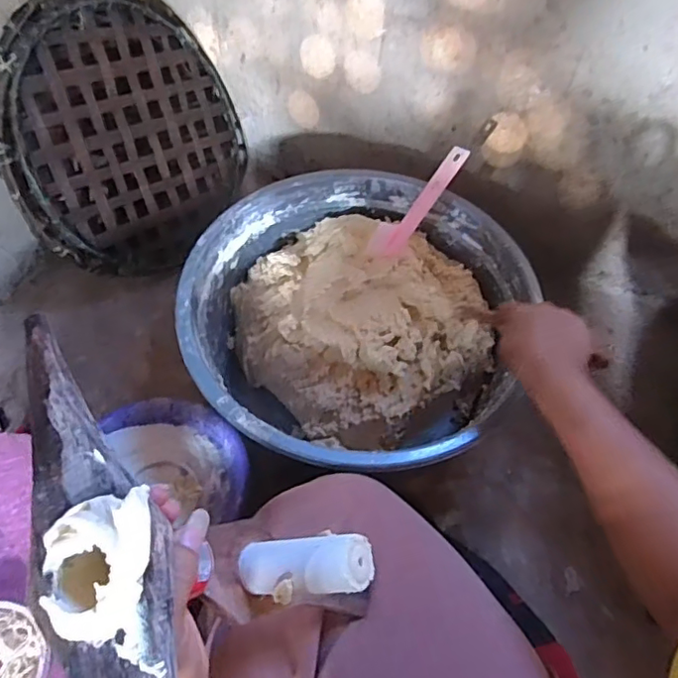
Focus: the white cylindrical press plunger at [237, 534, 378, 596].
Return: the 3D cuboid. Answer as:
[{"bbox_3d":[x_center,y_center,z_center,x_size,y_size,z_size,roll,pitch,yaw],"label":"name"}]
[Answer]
[{"bbox_3d":[-0.023,0.139,0.356,0.084,0.024,0.031,-13,52,26],"label":"white cylindrical press plunger"}]

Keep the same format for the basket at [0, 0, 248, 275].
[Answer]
[{"bbox_3d":[-0.289,-0.293,0.818,0.046,0.347,0.379,8,48,35],"label":"basket"}]

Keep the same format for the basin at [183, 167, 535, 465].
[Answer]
[{"bbox_3d":[0.016,-0.013,0.736,0.380,0.182,0.399,1,56,-2],"label":"basin"}]

